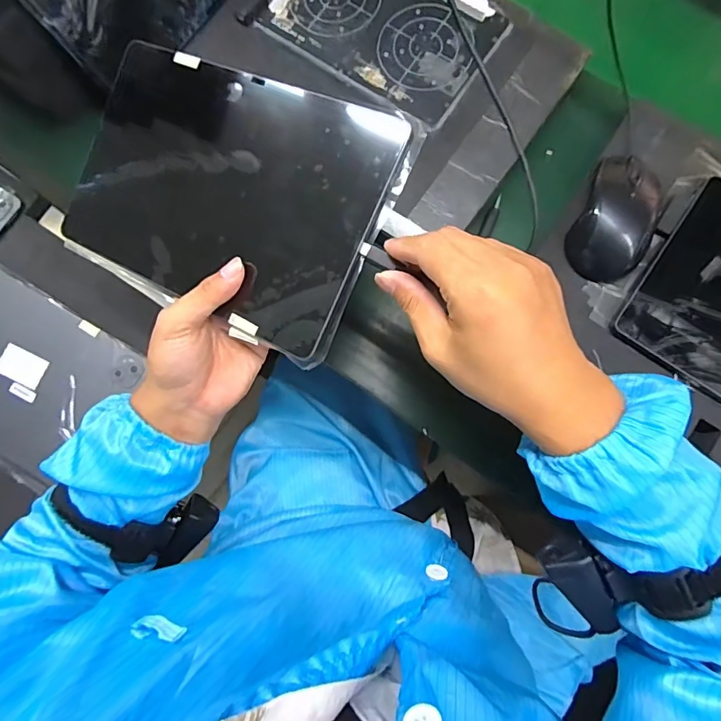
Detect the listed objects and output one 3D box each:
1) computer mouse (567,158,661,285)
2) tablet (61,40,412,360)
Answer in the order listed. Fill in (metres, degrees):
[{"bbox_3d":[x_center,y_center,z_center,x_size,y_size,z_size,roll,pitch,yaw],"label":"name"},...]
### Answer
[{"bbox_3d":[0.221,-0.125,0.398,0.061,0.033,0.106,19,81,4],"label":"computer mouse"},{"bbox_3d":[-0.103,-0.125,0.339,0.243,0.013,0.165,26,95,17],"label":"tablet"}]

